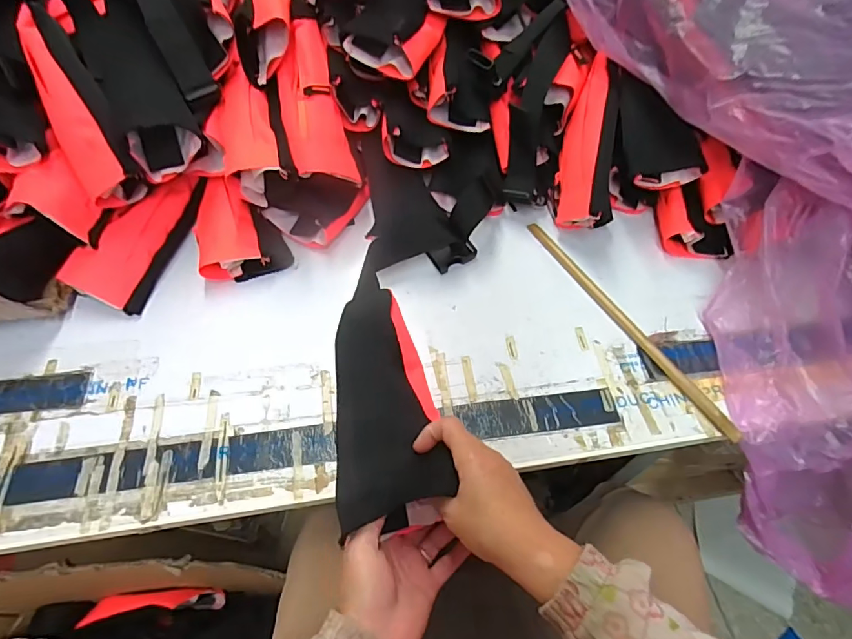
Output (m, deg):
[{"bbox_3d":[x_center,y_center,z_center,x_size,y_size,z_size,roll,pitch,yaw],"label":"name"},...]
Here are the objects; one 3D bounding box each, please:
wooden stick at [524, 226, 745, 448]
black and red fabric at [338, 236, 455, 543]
[{"bbox_3d":[0.226,-0.003,0.550,0.018,0.008,0.334,-25,60,-17],"label":"wooden stick"},{"bbox_3d":[-0.036,0.044,0.458,0.098,0.054,0.286,-3,64,-3],"label":"black and red fabric"}]

